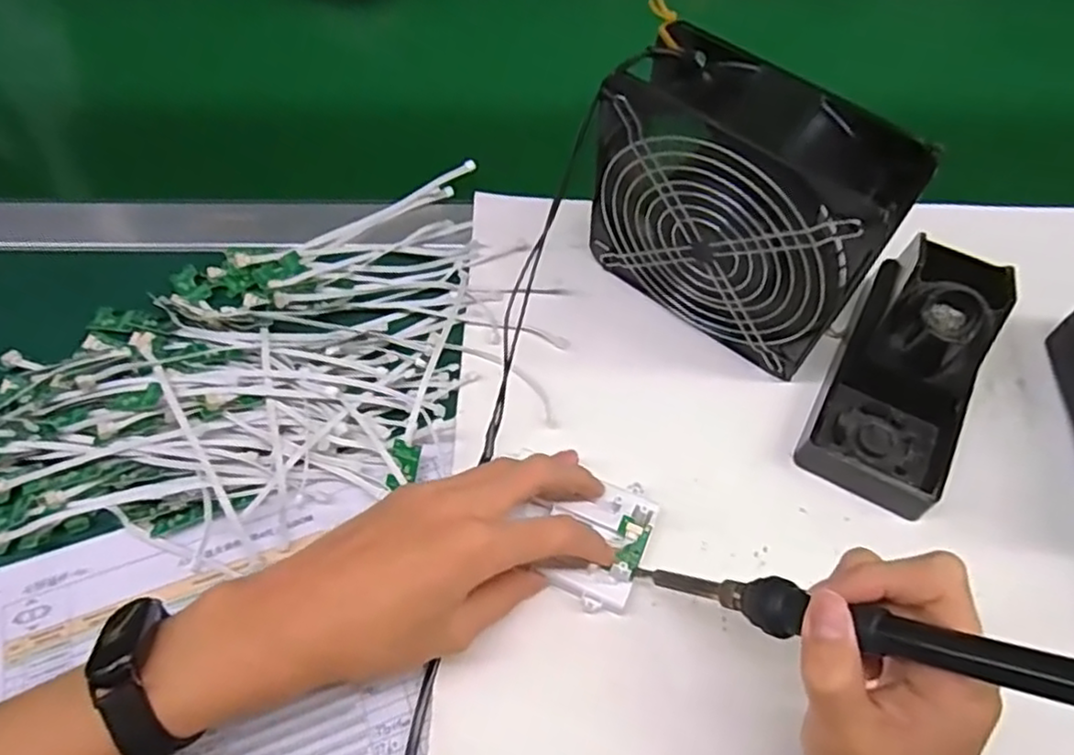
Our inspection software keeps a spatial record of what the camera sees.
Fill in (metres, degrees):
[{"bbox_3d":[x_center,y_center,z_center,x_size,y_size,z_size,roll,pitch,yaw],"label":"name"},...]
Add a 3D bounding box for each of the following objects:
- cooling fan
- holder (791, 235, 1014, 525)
[{"bbox_3d":[0.108,-0.086,0.389,0.155,0.159,0.062,37,67,19],"label":"cooling fan"},{"bbox_3d":[0.213,-0.011,0.388,0.078,0.077,0.155,26,64,14],"label":"holder"}]

